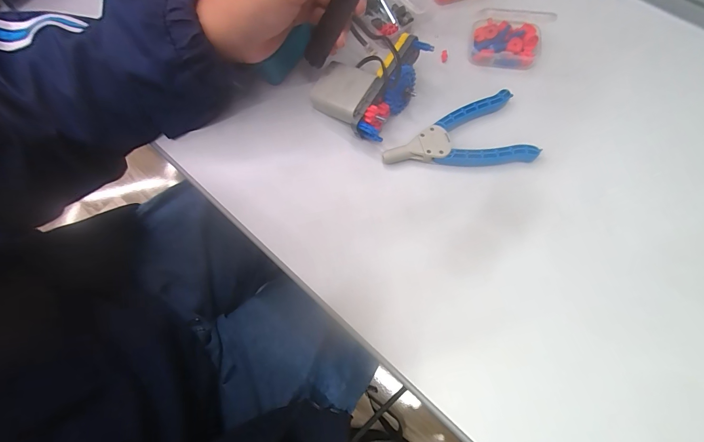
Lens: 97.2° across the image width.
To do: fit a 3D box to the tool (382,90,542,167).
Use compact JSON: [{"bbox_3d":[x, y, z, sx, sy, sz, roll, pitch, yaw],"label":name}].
[{"bbox_3d":[0.092,-0.066,0.277,0.124,0.023,0.066,-18,72,-4],"label":"tool"}]

